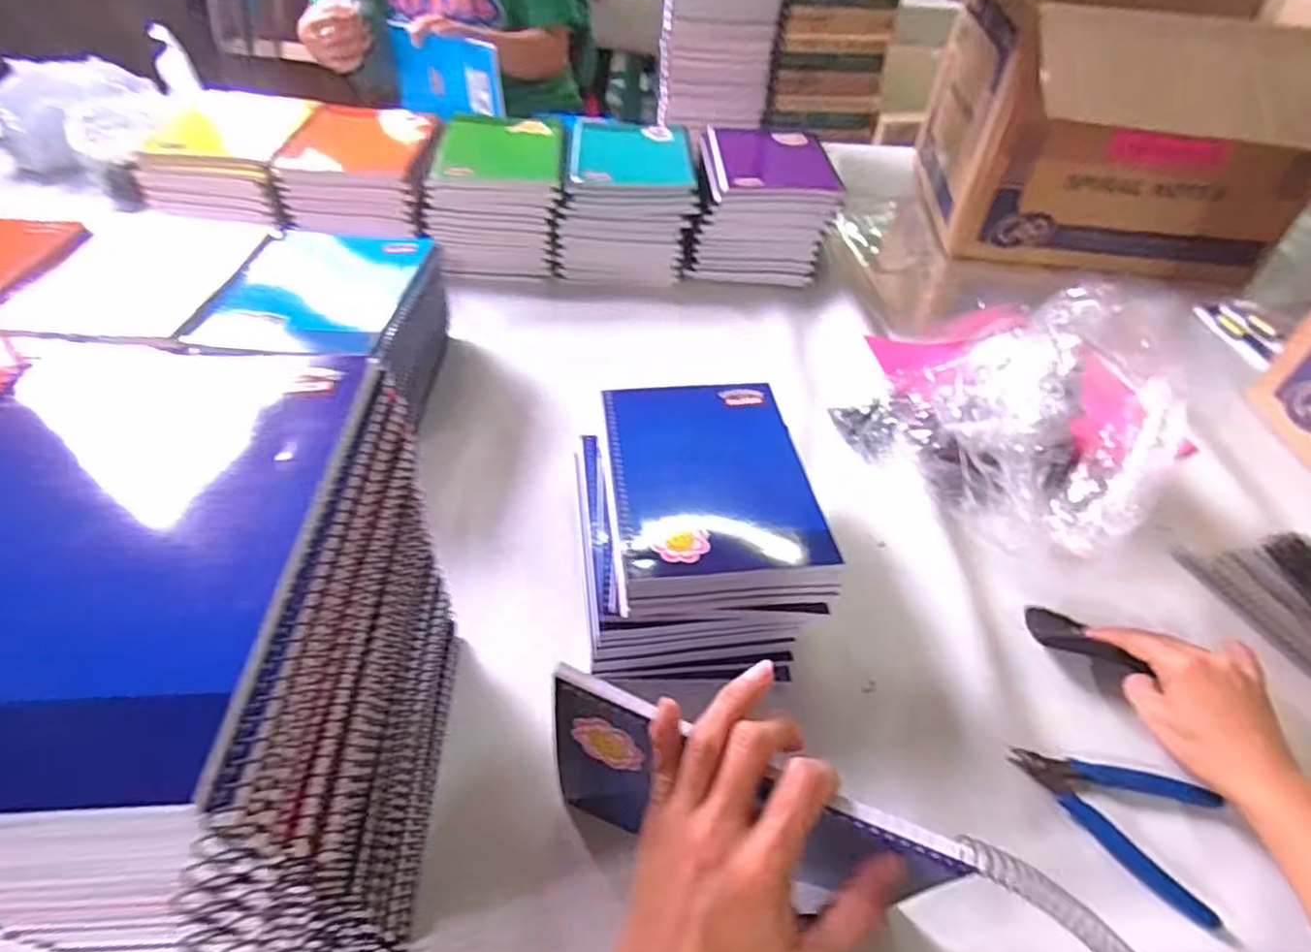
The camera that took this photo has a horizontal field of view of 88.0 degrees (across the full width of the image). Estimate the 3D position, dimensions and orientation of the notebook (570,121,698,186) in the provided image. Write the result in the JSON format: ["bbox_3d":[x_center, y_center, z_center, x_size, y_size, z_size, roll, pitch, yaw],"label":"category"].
[{"bbox_3d":[-0.027,-0.410,0.863,0.150,0.012,0.173,1,46,-2],"label":"notebook"}]

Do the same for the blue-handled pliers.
[{"bbox_3d":[0.286,0.209,0.425,0.115,0.010,0.078,24,50,18],"label":"blue-handled pliers"}]

